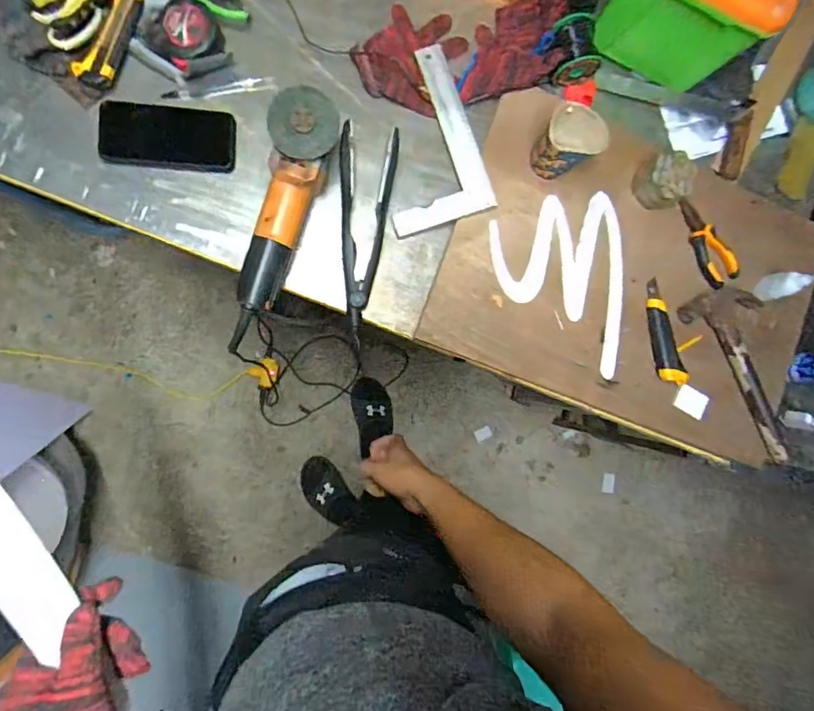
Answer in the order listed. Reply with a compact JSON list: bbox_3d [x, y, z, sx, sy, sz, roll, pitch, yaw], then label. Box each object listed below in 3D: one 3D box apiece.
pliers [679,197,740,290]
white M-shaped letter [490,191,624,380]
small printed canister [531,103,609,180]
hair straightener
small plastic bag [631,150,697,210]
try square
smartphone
[{"bbox_3d":[0.466,-0.178,0.744,0.065,0.016,0.144,-38,95,-7],"label":"pliers"},{"bbox_3d":[0.230,-0.113,0.720,0.199,0.011,0.262,4,88,-8],"label":"white M-shaped letter"},{"bbox_3d":[0.217,-0.297,0.663,0.071,0.083,0.075,0,90,-9],"label":"small printed canister"},{"bbox_3d":[-0.070,-0.173,0.661,0.081,0.050,0.278,10,88,-8],"label":"hair straightener"},{"bbox_3d":[0.388,-0.263,0.721,0.075,0.048,0.077,-5,90,-8],"label":"small plastic bag"},{"bbox_3d":[0.022,-0.317,0.703,0.148,0.012,0.258,-18,85,3],"label":"try square"},{"bbox_3d":[-0.319,-0.294,0.644,0.167,0.007,0.085,1,87,-12],"label":"smartphone"}]

